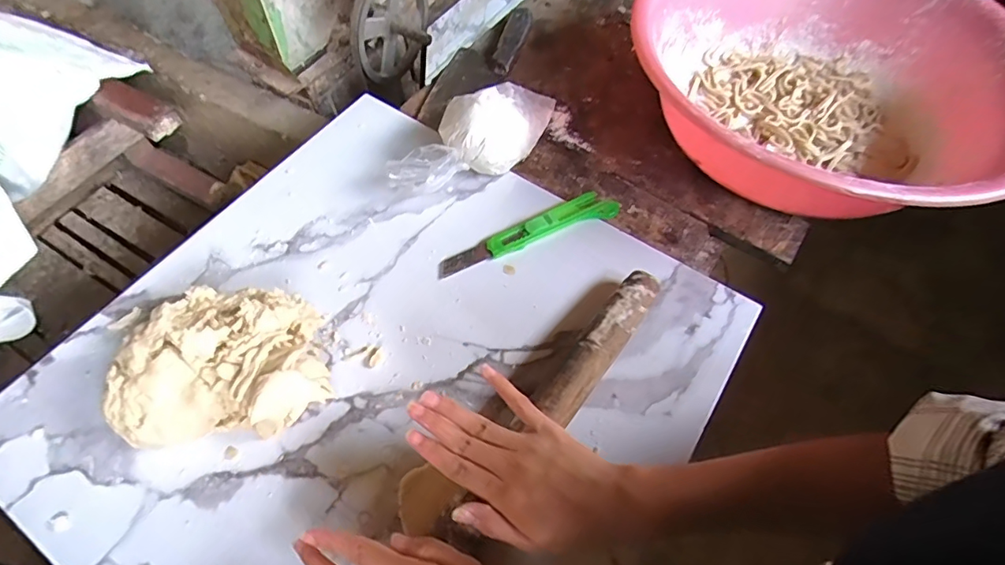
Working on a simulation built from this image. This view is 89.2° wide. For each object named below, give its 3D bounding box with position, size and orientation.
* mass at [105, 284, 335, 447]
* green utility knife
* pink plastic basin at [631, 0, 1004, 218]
[{"bbox_3d":[-0.225,0.062,0.413,0.158,0.057,0.127,-7,61,-6],"label":"mass"},{"bbox_3d":[0.030,-0.048,0.508,0.194,0.014,0.034,-26,66,-15],"label":"green utility knife"},{"bbox_3d":[0.349,-0.232,0.569,0.422,0.122,0.419,1,62,-2],"label":"pink plastic basin"}]

